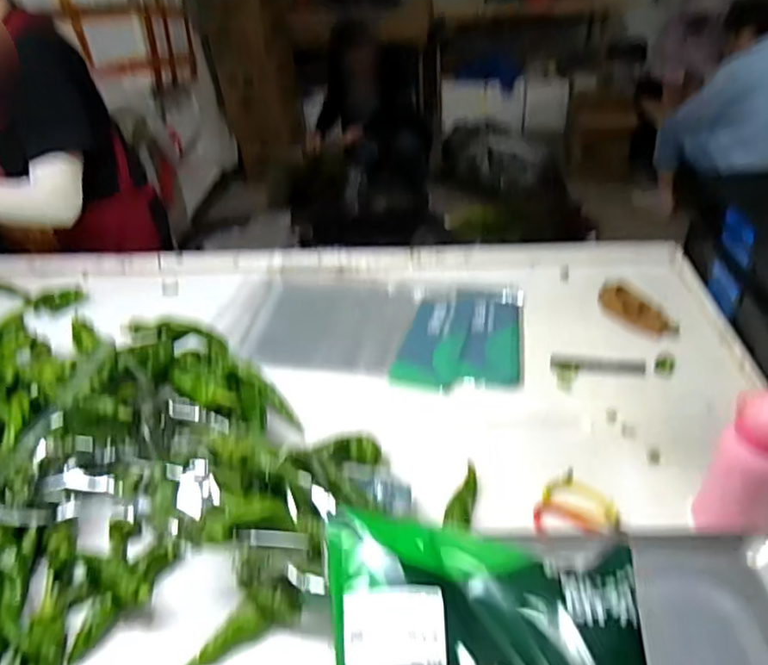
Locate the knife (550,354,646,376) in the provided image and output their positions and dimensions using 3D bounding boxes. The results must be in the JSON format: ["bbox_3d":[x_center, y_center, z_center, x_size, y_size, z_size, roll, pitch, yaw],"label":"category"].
[{"bbox_3d":[0.328,0.049,0.952,0.138,0.016,0.019,3,38,10],"label":"knife"}]

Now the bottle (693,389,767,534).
[{"bbox_3d":[0.398,0.150,0.672,0.082,0.196,0.063,23,45,31],"label":"bottle"}]

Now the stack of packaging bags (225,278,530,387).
[{"bbox_3d":[-0.017,-0.012,1.079,0.502,0.010,0.262,4,38,11],"label":"stack of packaging bags"}]

